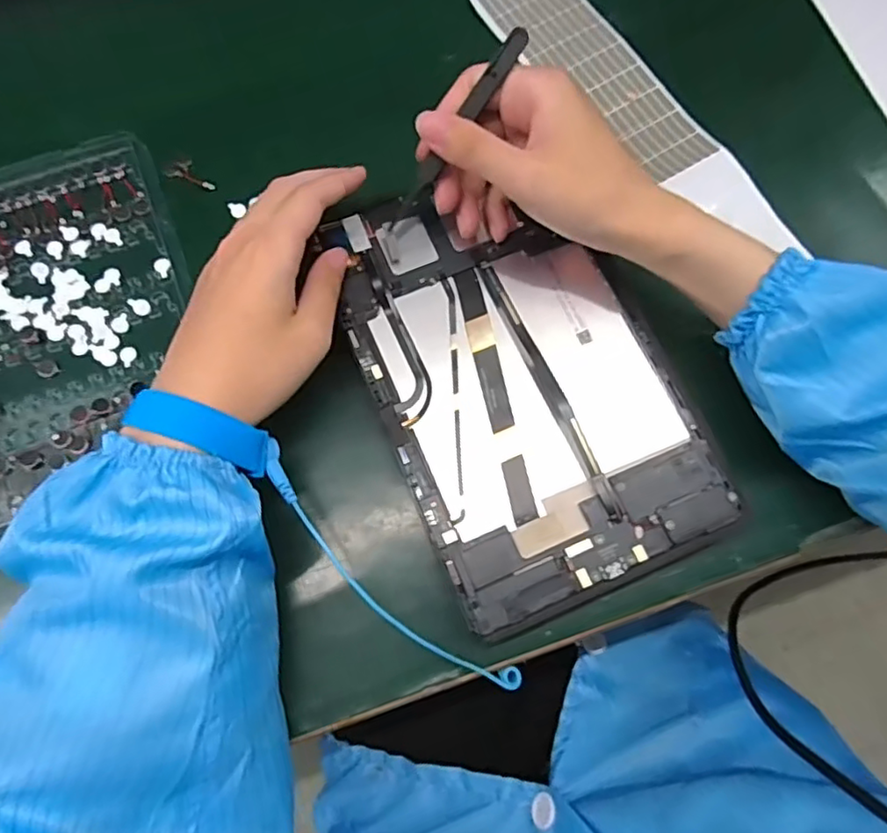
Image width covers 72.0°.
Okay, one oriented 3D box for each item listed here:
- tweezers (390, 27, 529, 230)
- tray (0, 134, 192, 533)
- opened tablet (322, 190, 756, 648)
[{"bbox_3d":[0.006,-0.142,0.308,0.008,0.006,0.109,43,111,9],"label":"tweezers"},{"bbox_3d":[-0.233,-0.059,0.355,0.167,0.009,0.212,-22,77,-6],"label":"tray"},{"bbox_3d":[0.037,-0.025,0.325,0.146,0.012,0.234,-23,77,-7],"label":"opened tablet"}]

